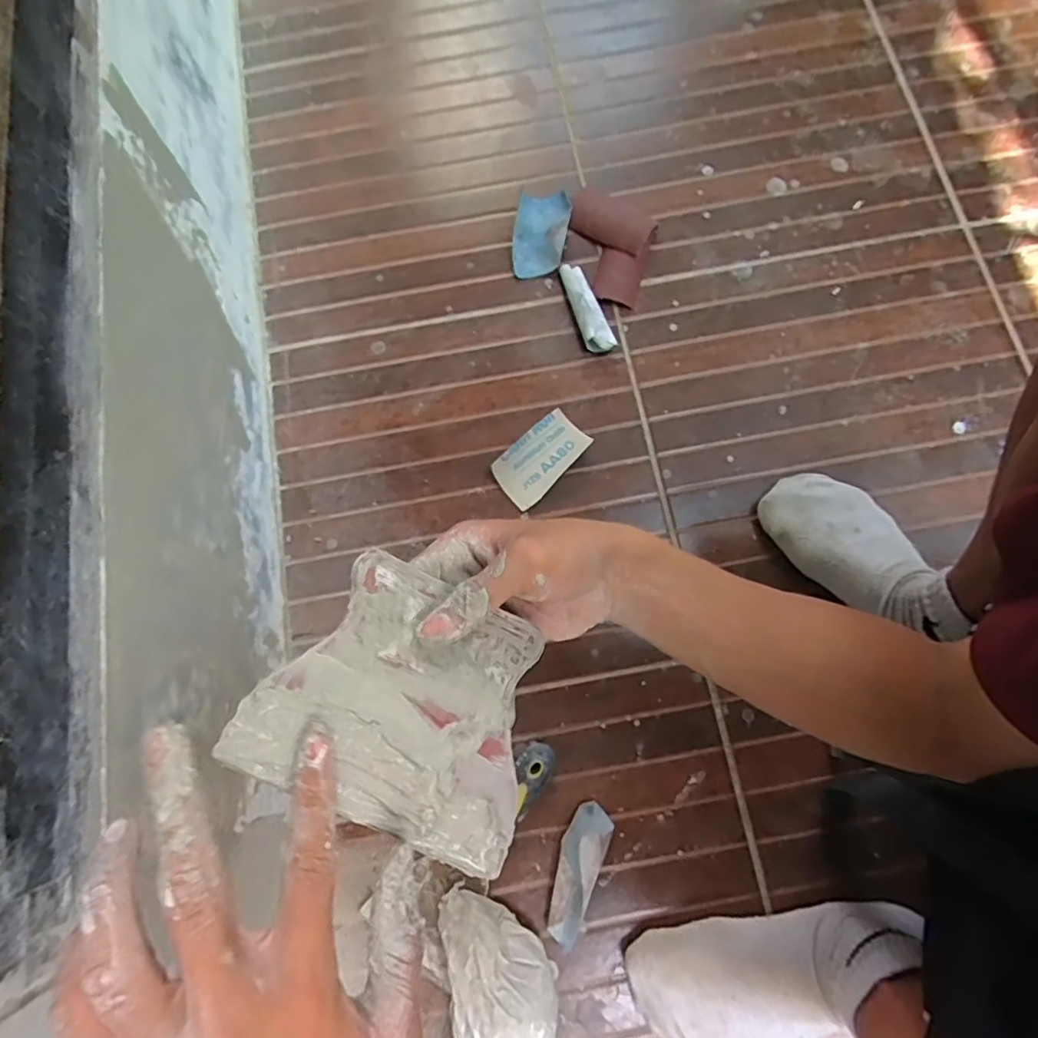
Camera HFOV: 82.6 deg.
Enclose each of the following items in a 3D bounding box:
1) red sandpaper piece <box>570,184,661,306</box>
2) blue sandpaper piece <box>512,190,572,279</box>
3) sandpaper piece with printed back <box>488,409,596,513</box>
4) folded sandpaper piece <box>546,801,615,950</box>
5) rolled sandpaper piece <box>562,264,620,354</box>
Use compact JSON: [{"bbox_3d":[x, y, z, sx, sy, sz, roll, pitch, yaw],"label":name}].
[{"bbox_3d":[0.098,-0.307,0.652,0.096,0.026,0.134,18,77,6],"label":"red sandpaper piece"},{"bbox_3d":[0.025,-0.321,0.653,0.060,0.032,0.106,9,76,4],"label":"blue sandpaper piece"},{"bbox_3d":[0.022,-0.063,0.602,0.056,0.014,0.102,41,80,11],"label":"sandpaper piece with printed back"},{"bbox_3d":[0.048,0.297,0.494,0.035,0.026,0.109,21,77,7],"label":"folded sandpaper piece"},{"bbox_3d":[0.073,-0.228,0.634,0.030,0.026,0.114,-17,76,-3],"label":"rolled sandpaper piece"}]

